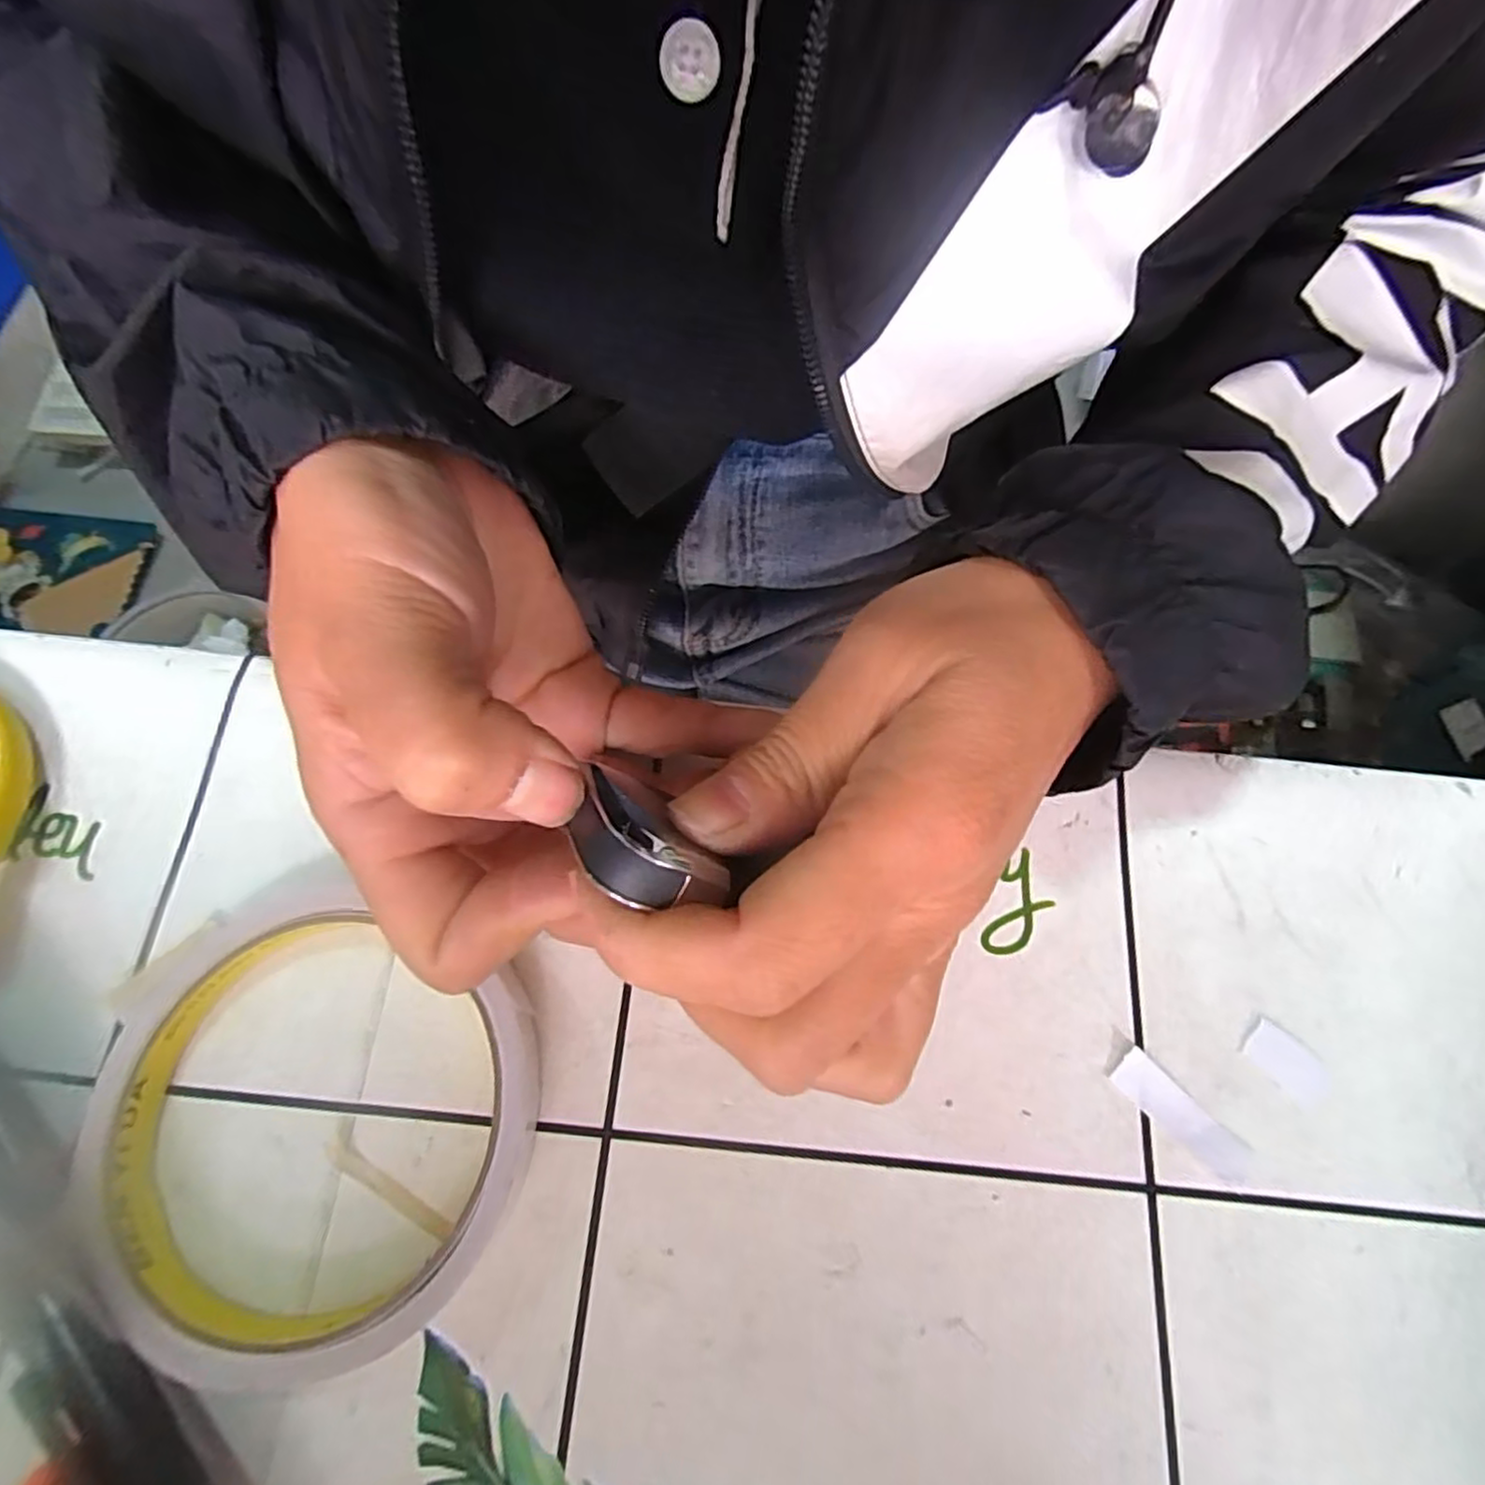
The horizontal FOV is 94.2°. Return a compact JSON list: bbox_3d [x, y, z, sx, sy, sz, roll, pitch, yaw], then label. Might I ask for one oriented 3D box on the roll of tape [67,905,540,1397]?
[{"bbox_3d":[-0.089,0.078,0.147,0.091,0.013,0.090,0,72,-1],"label":"roll of tape"}]

